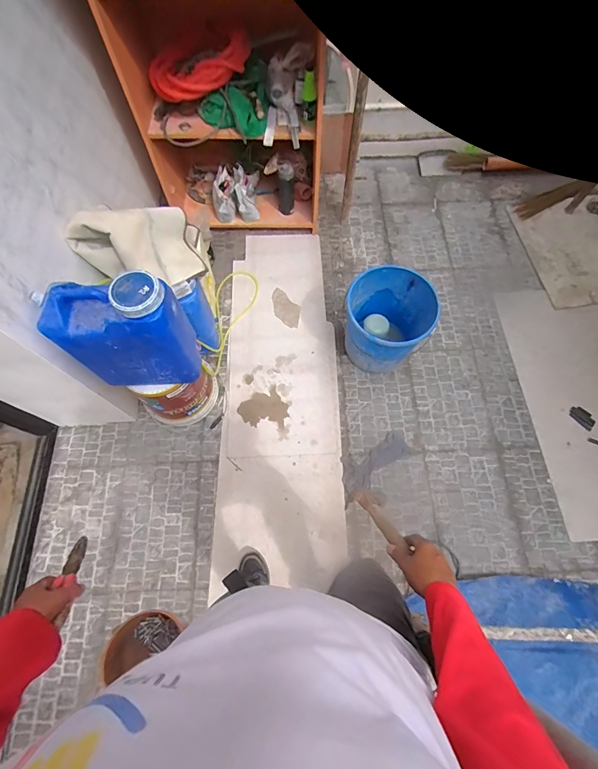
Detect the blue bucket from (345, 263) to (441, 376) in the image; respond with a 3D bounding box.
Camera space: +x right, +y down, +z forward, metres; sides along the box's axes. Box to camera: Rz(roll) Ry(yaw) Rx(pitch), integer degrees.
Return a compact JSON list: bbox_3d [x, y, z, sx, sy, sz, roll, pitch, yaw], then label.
[{"bbox_3d":[0.352,-0.239,1.495,0.313,0.350,0.329,0,68,1],"label":"blue bucket"}]

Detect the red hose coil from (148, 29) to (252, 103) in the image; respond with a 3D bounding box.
[{"bbox_3d":[-0.383,-1.204,1.378,0.385,0.143,0.246,19,68,28],"label":"red hose coil"}]

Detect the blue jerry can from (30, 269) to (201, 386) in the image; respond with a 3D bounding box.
[{"bbox_3d":[-0.480,-0.126,1.016,0.308,0.370,0.140,-5,68,-1],"label":"blue jerry can"}]

